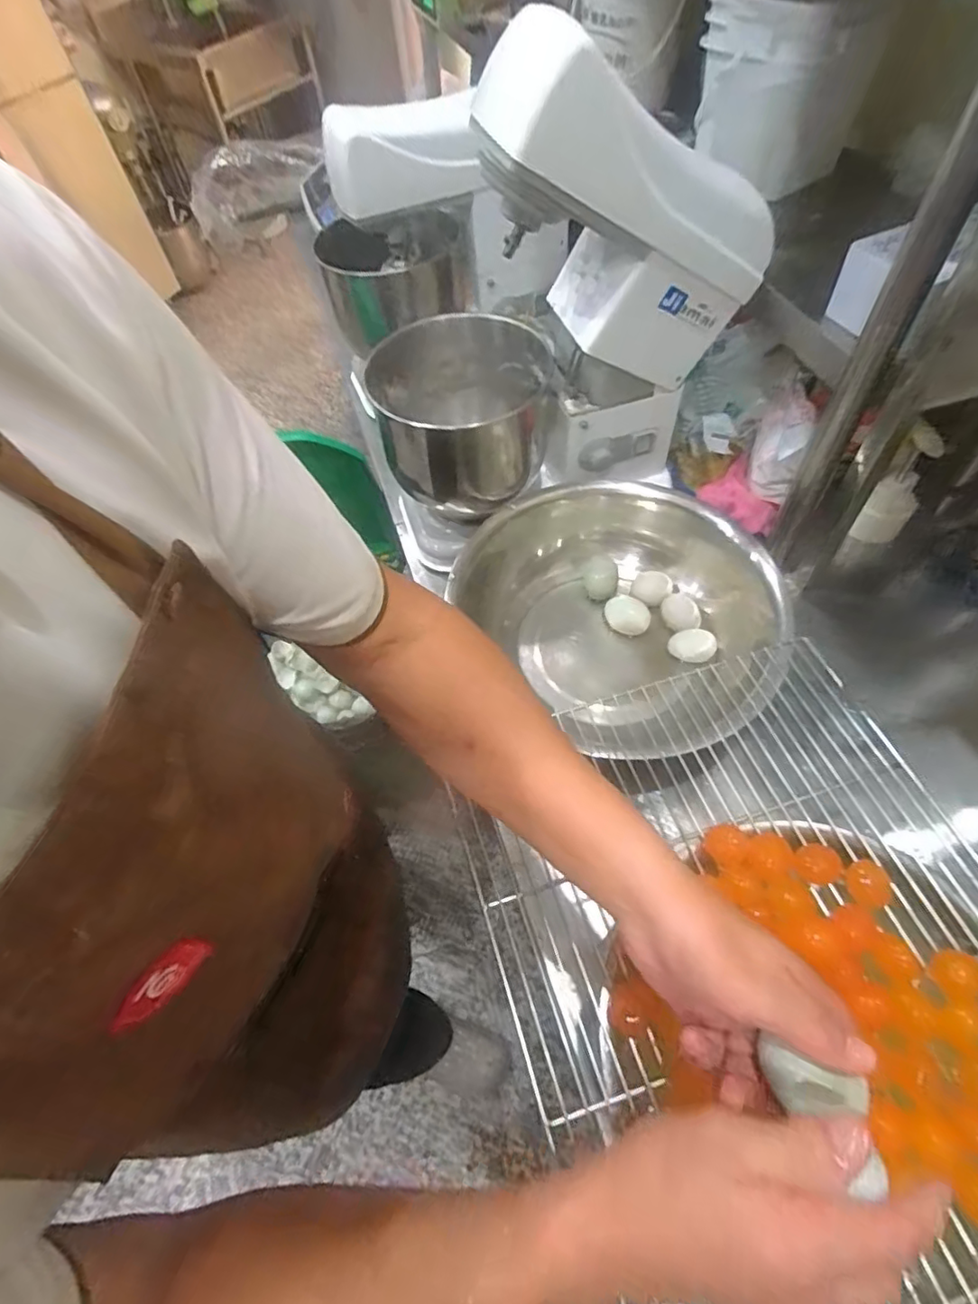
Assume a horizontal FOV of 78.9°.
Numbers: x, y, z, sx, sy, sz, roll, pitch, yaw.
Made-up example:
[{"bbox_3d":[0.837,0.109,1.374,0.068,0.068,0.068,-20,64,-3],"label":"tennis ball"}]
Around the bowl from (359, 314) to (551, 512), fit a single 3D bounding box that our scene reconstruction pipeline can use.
[{"bbox_3d":[-0.031,-0.303,0.777,0.218,0.167,0.207,-2,57,4],"label":"bowl"}]

